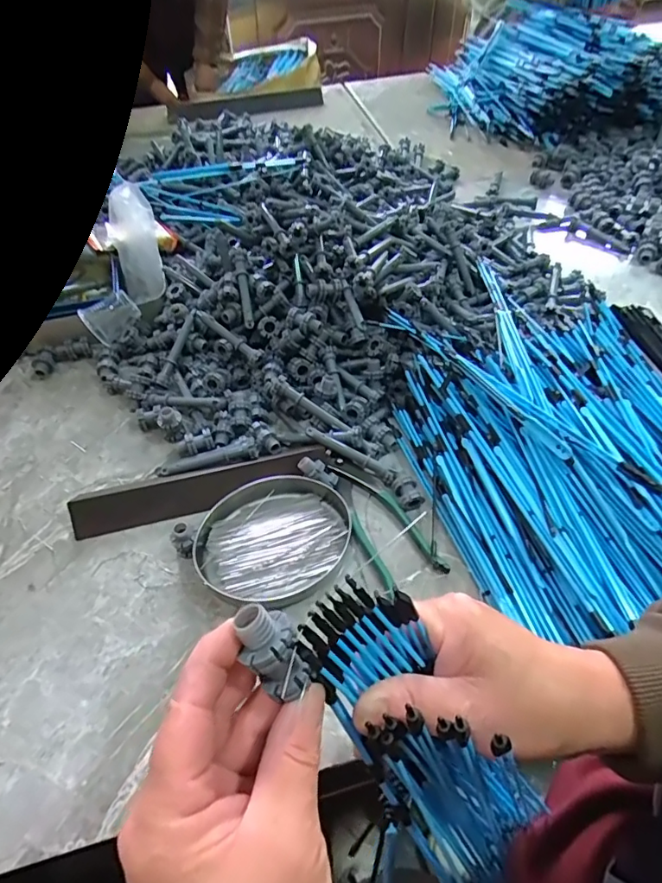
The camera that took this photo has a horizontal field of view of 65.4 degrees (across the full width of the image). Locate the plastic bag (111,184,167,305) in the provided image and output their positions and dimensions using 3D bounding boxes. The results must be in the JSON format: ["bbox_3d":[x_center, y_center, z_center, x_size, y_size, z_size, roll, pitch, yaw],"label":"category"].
[{"bbox_3d":[-0.244,-0.249,0.647,0.057,0.143,0.037,-8,19,-5],"label":"plastic bag"}]

